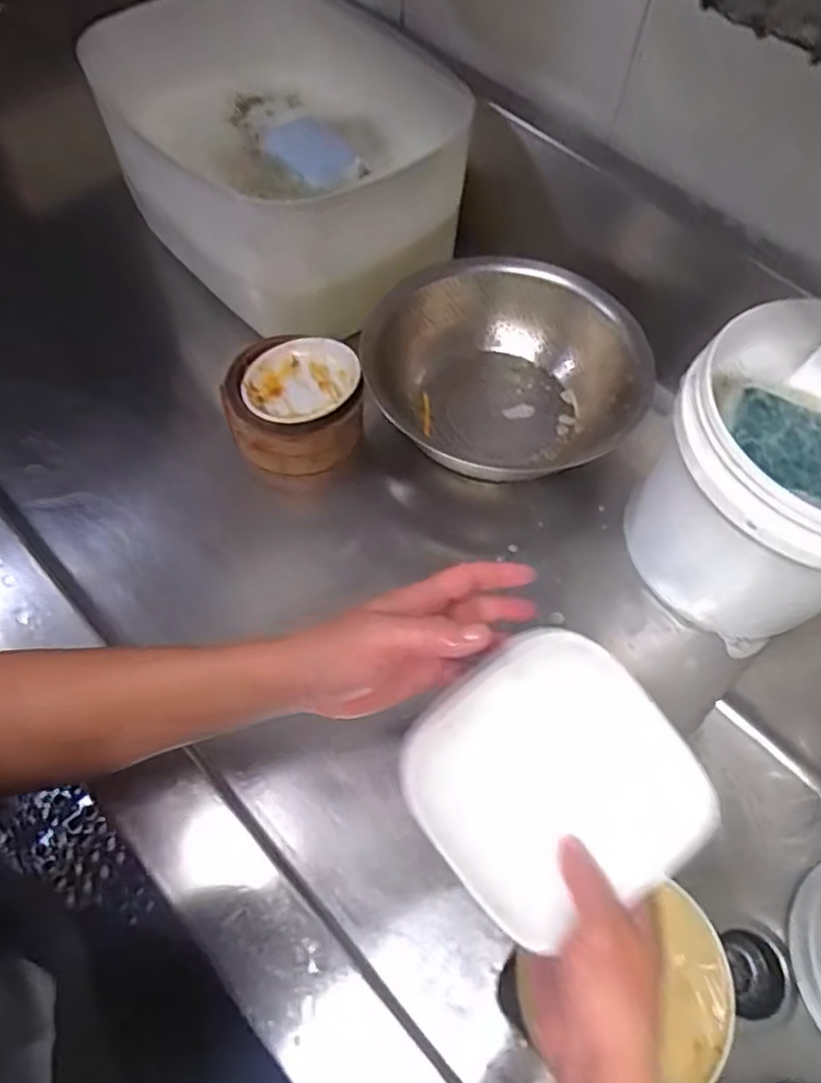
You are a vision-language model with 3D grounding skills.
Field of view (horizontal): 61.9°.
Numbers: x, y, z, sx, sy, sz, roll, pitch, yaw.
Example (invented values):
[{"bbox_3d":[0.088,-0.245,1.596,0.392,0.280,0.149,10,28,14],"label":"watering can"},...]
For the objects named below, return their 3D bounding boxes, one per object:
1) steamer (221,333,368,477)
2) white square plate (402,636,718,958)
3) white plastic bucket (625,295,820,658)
[{"bbox_3d":[-0.112,-0.137,0.671,0.128,0.081,0.110,-9,62,-7],"label":"steamer"},{"bbox_3d":[0.083,0.142,0.409,0.148,0.020,0.151,-38,82,-1],"label":"white square plate"},{"bbox_3d":[0.298,-0.044,0.563,0.182,0.209,0.204,-33,67,-18],"label":"white plastic bucket"}]

